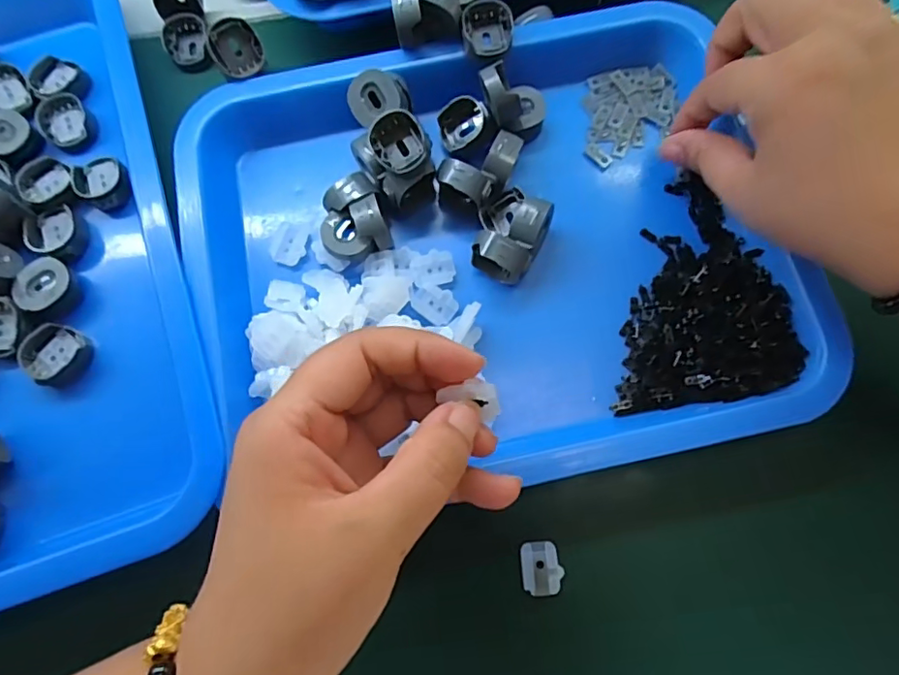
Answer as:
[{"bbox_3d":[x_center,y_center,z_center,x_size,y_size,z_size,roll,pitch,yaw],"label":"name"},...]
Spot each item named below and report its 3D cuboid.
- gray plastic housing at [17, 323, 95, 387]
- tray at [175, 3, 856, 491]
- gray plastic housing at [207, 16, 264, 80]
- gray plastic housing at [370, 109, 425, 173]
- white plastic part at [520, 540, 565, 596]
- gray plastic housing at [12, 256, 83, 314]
[{"bbox_3d":[-0.190,0.009,0.274,0.025,0.016,0.029,14,74,6],"label":"gray plastic housing"},{"bbox_3d":[0.015,-0.047,0.278,0.275,0.043,0.229,-12,73,-2],"label":"tray"},{"bbox_3d":[-0.109,-0.147,0.289,0.023,0.012,0.026,-33,106,-23],"label":"gray plastic housing"},{"bbox_3d":[-0.025,-0.094,0.270,0.025,0.012,0.028,-13,108,-9],"label":"gray plastic housing"},{"bbox_3d":[0.041,0.101,0.247,0.017,0.004,0.022,-7,73,-1],"label":"white plastic part"},{"bbox_3d":[-0.201,-0.025,0.280,0.028,0.011,0.027,0,73,1],"label":"gray plastic housing"}]

